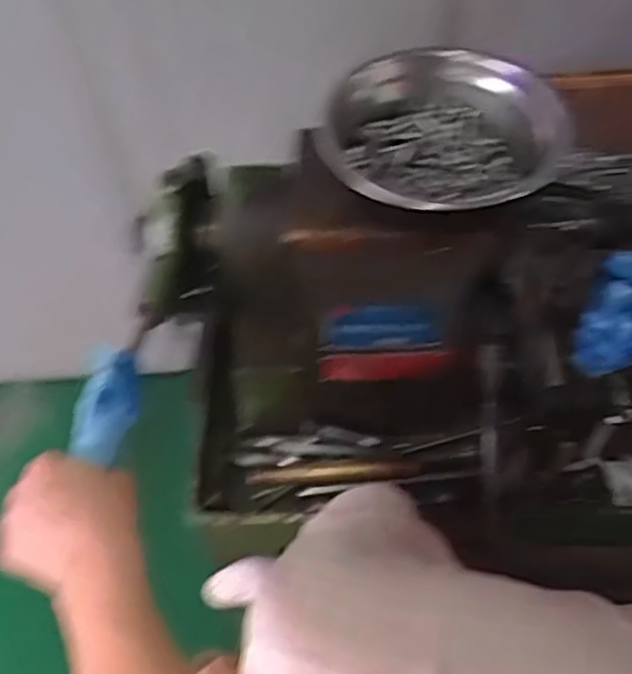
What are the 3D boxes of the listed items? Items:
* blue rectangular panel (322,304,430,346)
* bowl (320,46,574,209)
[{"bbox_3d":[0.053,-0.010,0.593,0.088,0.040,0.010,-3,55,1],"label":"blue rectangular panel"},{"bbox_3d":[0.085,-0.139,0.505,0.169,0.050,0.158,-2,55,2],"label":"bowl"}]

